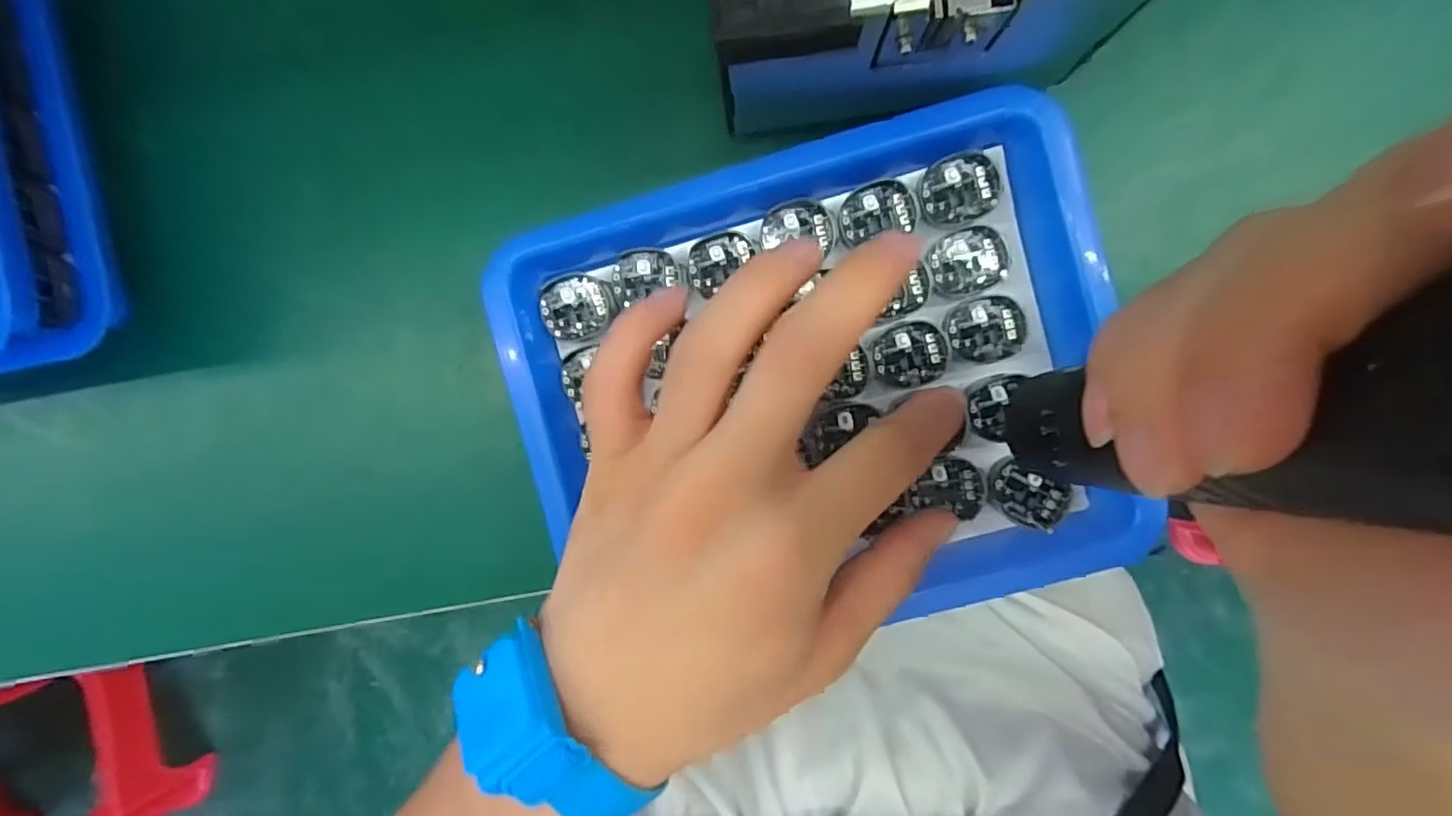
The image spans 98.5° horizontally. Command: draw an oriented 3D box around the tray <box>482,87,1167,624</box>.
[{"bbox_3d":[0.034,-0.008,0.232,0.216,0.025,0.179,-15,90,2],"label":"tray"}]

